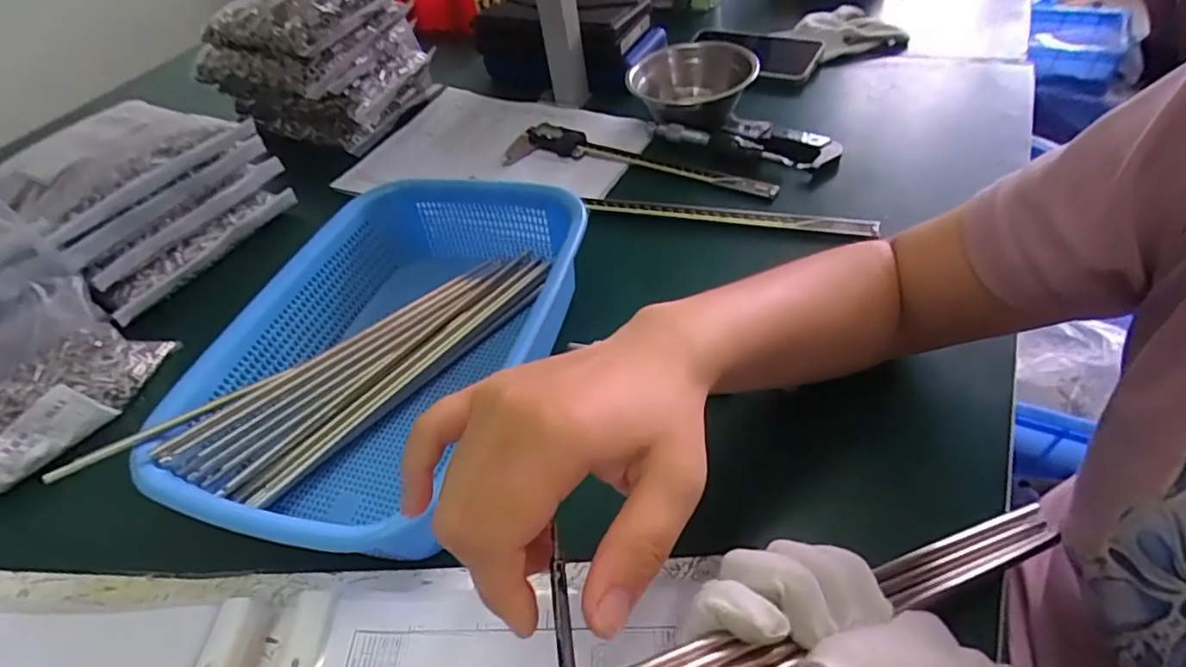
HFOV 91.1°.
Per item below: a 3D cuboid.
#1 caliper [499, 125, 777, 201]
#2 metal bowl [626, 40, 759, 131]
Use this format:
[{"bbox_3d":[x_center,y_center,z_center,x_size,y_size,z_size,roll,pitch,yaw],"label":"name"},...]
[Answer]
[{"bbox_3d":[0.040,-0.172,0.575,0.284,0.022,0.061,13,51,21],"label":"caliper"},{"bbox_3d":[0.103,-0.265,0.621,0.125,0.052,0.149,-3,47,7],"label":"metal bowl"}]

